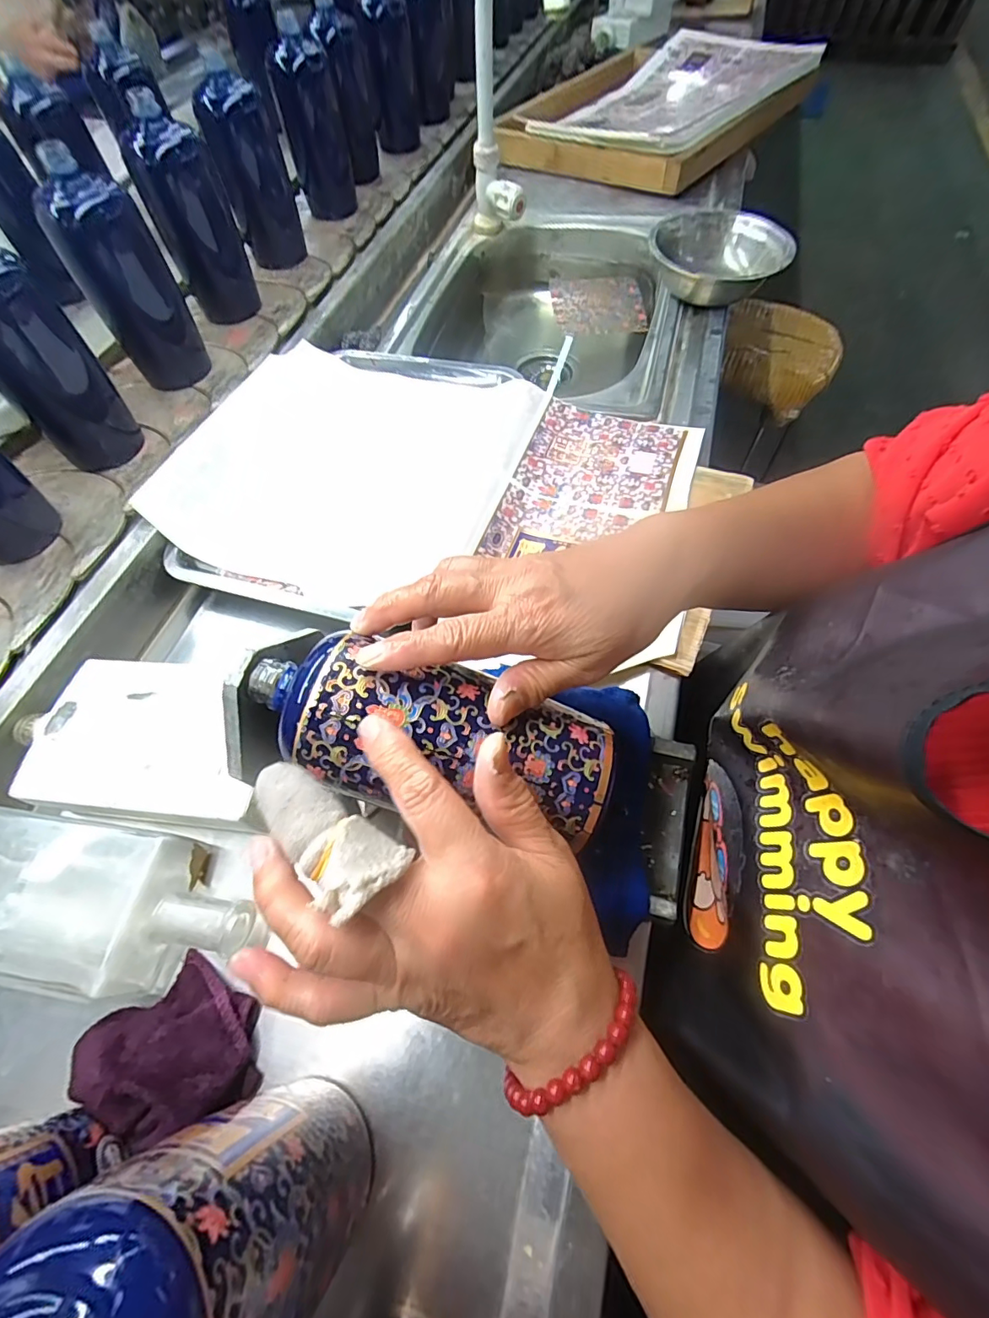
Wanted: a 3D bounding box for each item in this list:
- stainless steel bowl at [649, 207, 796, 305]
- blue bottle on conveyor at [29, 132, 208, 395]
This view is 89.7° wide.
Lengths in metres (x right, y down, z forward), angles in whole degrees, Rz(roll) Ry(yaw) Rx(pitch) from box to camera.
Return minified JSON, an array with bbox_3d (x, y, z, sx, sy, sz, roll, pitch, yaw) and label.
[{"bbox_3d":[0.271,-0.486,0.612,0.152,0.056,0.154,-1,61,1],"label":"stainless steel bowl"},{"bbox_3d":[-0.378,-0.387,0.515,0.063,0.174,0.066,9,61,7],"label":"blue bottle on conveyor"}]

